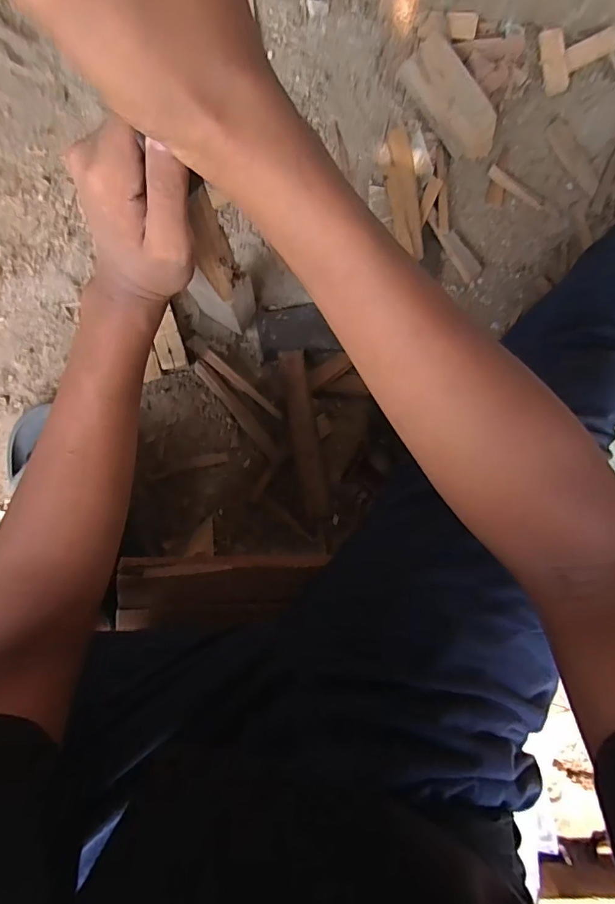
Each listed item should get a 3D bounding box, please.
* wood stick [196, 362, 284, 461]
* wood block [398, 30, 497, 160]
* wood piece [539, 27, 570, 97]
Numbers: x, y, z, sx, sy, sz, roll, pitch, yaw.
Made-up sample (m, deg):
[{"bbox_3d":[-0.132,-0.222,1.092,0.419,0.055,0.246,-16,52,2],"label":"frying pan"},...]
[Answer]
[{"bbox_3d":[-0.084,-0.050,0.570,0.023,0.021,0.153,-39,100,-2],"label":"wood stick"},{"bbox_3d":[0.178,-0.428,0.562,0.138,0.029,0.062,42,89,-11],"label":"wood block"},{"bbox_3d":[0.315,-0.498,0.586,0.029,0.007,0.069,-12,116,19],"label":"wood piece"}]

